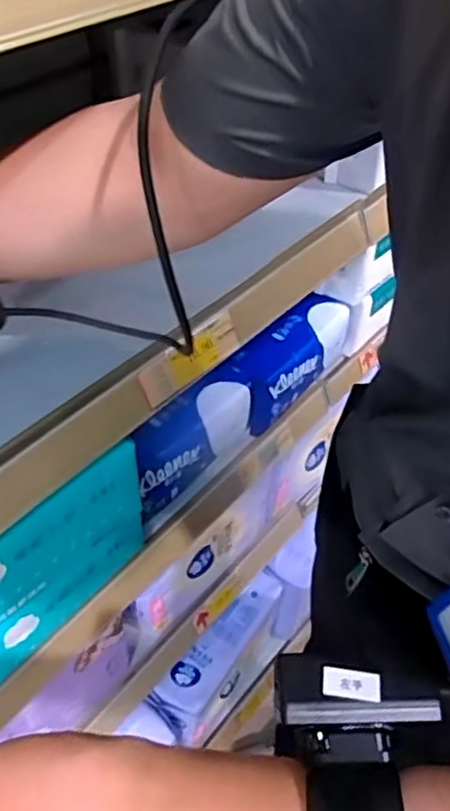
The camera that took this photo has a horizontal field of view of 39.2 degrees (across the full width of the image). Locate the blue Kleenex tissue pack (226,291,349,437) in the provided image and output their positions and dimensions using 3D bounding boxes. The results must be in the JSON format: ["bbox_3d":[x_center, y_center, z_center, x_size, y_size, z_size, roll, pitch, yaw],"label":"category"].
[{"bbox_3d":[0.093,-0.062,0.836,0.059,0.112,0.218,32,54,24],"label":"blue Kleenex tissue pack"}]

